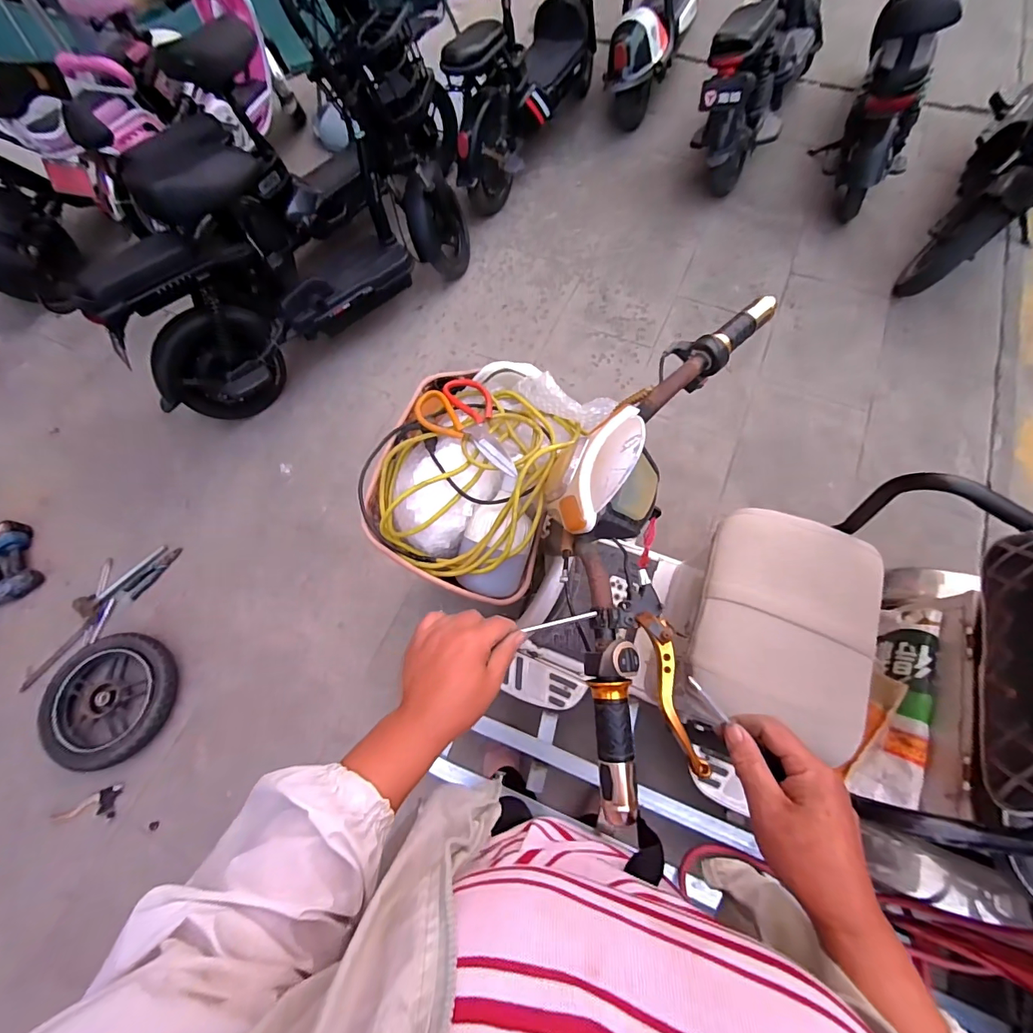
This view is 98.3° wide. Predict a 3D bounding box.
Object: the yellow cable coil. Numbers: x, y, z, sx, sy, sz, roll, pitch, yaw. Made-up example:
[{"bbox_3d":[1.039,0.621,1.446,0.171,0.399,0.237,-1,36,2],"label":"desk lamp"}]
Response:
[{"bbox_3d":[-0.067,-0.065,0.621,0.239,0.085,0.291,24,71,11],"label":"yellow cable coil"}]

